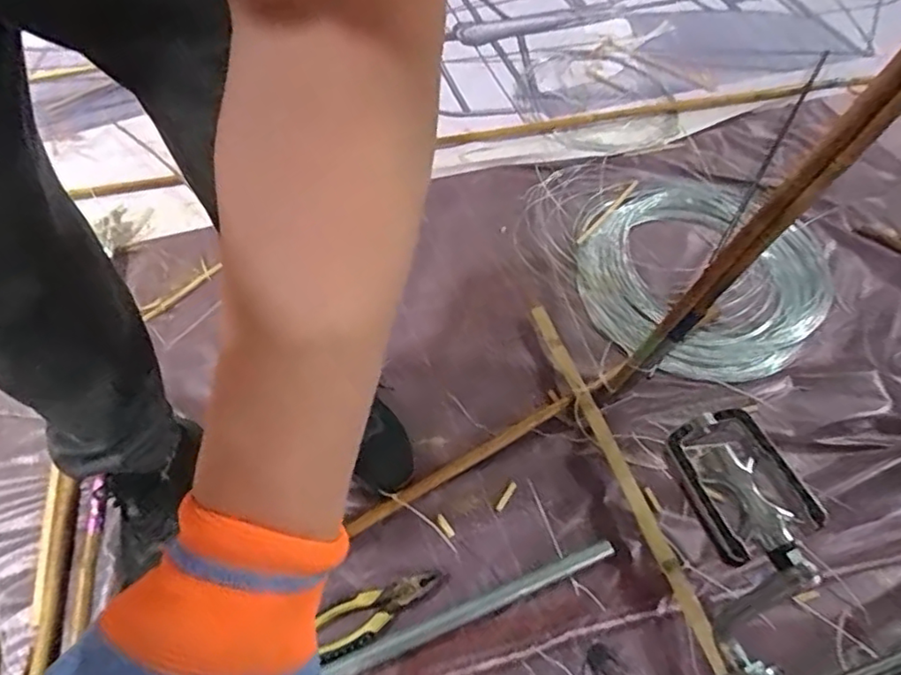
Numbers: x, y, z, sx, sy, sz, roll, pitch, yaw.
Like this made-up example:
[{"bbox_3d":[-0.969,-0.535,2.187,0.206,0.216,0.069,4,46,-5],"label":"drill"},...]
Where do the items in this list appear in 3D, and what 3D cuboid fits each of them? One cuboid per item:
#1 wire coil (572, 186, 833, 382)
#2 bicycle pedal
[{"bbox_3d":[0.468,-0.128,1.118,0.514,0.057,0.422,-33,62,-23],"label":"wire coil"},{"bbox_3d":[0.194,0.099,0.402,0.074,0.021,0.104,-16,57,-14],"label":"bicycle pedal"}]

